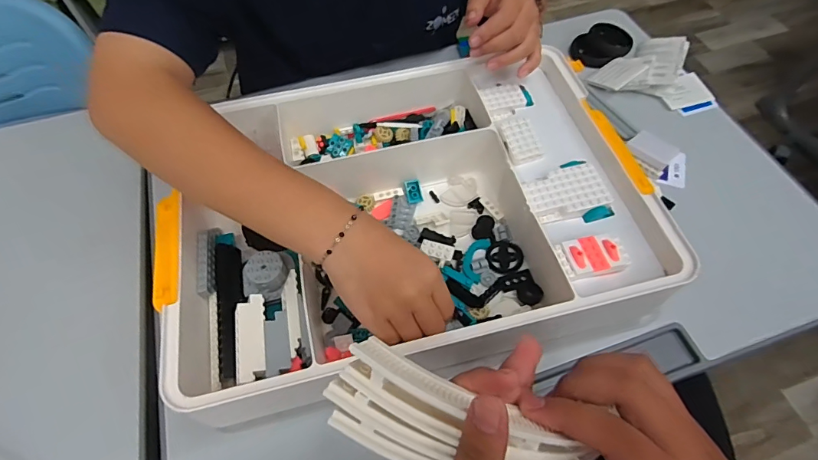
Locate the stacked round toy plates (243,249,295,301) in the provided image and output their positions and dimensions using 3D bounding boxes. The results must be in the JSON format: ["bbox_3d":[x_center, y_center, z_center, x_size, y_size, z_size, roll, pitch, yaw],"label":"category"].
[{"bbox_3d":[-0.127,0.040,0.395,0.042,0.021,0.038,1,59,2],"label":"stacked round toy plates"}]

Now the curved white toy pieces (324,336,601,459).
[{"bbox_3d":[0.031,0.106,0.238,0.146,0.026,0.049,23,61,-4],"label":"curved white toy pieces"}]

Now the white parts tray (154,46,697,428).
[{"bbox_3d":[-0.002,-0.027,0.439,0.425,0.069,0.311,-10,59,-5],"label":"white parts tray"}]

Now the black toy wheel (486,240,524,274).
[{"bbox_3d":[0.094,0.027,0.445,0.036,0.005,0.034,-1,59,1],"label":"black toy wheel"}]

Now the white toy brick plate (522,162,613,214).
[{"bbox_3d":[0.146,-0.036,0.422,0.075,0.007,0.047,-15,60,-8],"label":"white toy brick plate"}]

